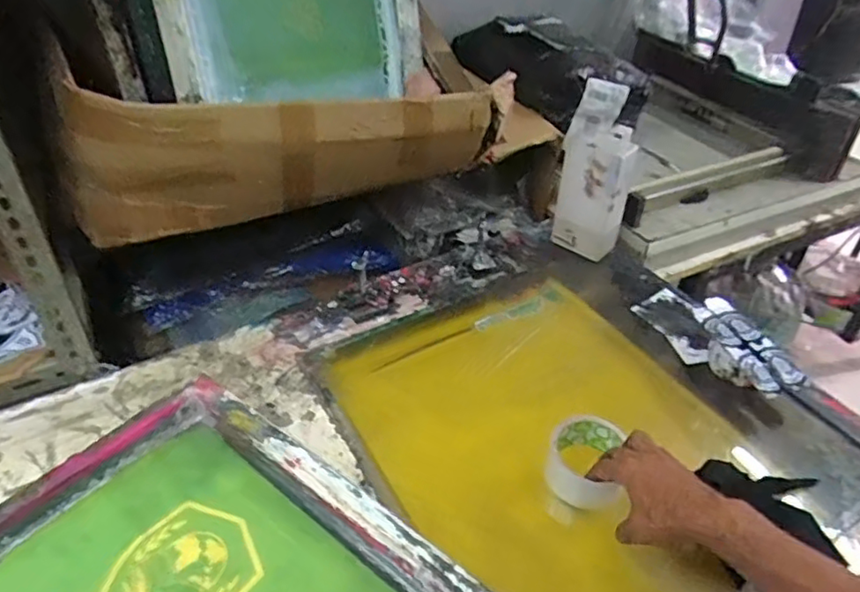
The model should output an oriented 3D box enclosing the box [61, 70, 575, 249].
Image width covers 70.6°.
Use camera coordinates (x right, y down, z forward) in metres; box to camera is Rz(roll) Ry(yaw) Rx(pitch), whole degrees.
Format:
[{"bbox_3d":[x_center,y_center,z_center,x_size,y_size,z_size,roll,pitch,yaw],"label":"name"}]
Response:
[{"bbox_3d":[-0.157,-0.219,0.880,0.688,0.212,0.152,-16,43,-19],"label":"box"}]

